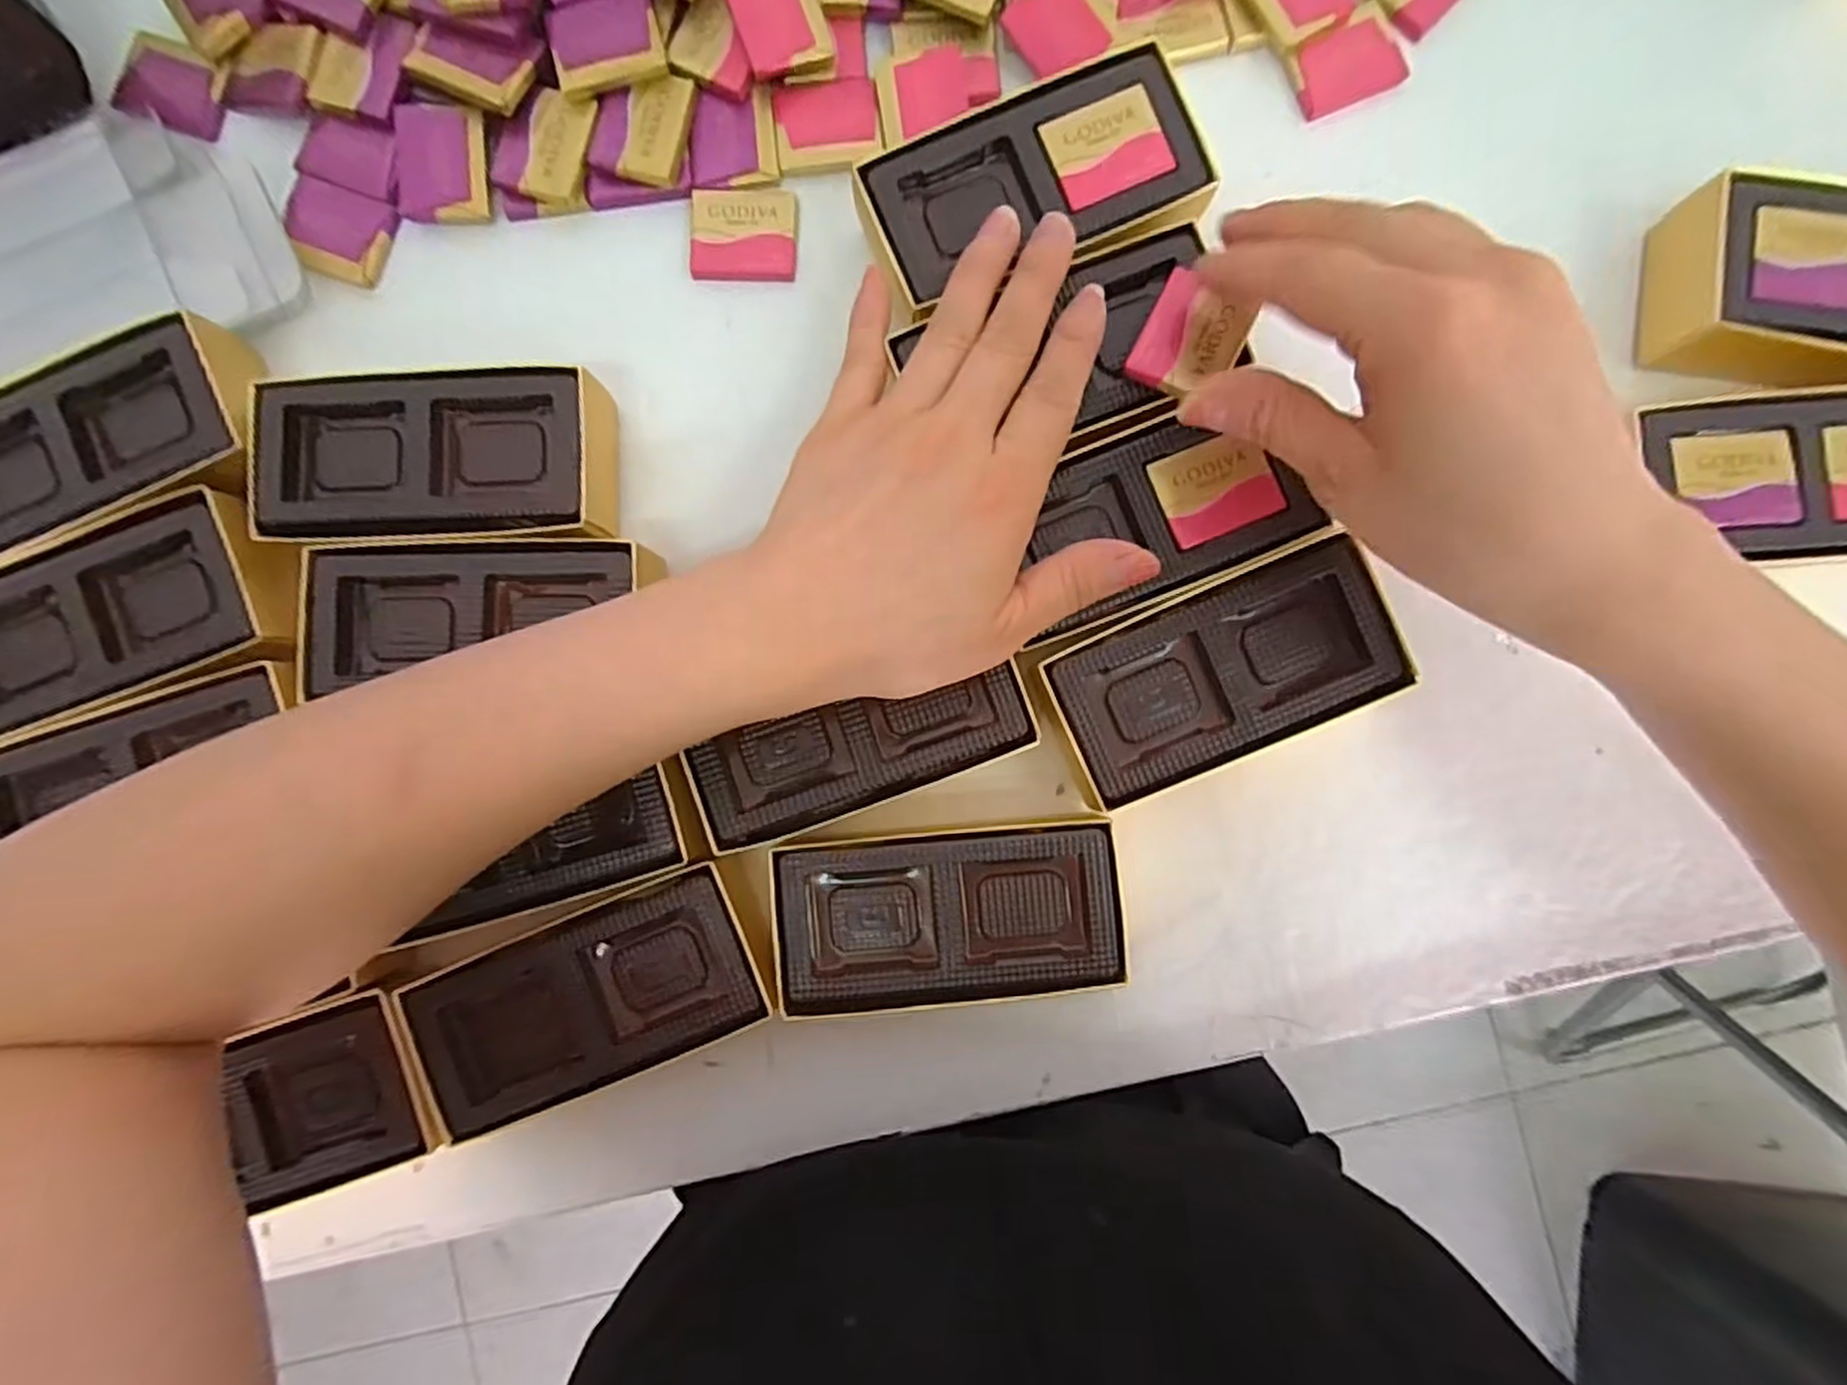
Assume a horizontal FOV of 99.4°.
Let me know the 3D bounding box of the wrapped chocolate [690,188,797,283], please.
[{"bbox_3d":[-0.068,-0.172,0.294,0.039,0.006,0.032,1,89,-1],"label":"wrapped chocolate"}]

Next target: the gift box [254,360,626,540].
[{"bbox_3d":[-0.169,-0.081,0.279,0.115,0.032,0.056,-1,89,-1],"label":"gift box"}]

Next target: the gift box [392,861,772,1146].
[{"bbox_3d":[-0.110,0.106,0.270,0.113,0.029,0.064,-21,89,-1],"label":"gift box"}]

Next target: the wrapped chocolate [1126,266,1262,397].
[{"bbox_3d":[0.089,-0.117,0.257,0.031,0.007,0.038,26,88,0],"label":"wrapped chocolate"}]

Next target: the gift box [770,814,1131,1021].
[{"bbox_3d":[0.008,0.075,0.272,0.113,0.030,0.058,-5,89,-1],"label":"gift box"}]

